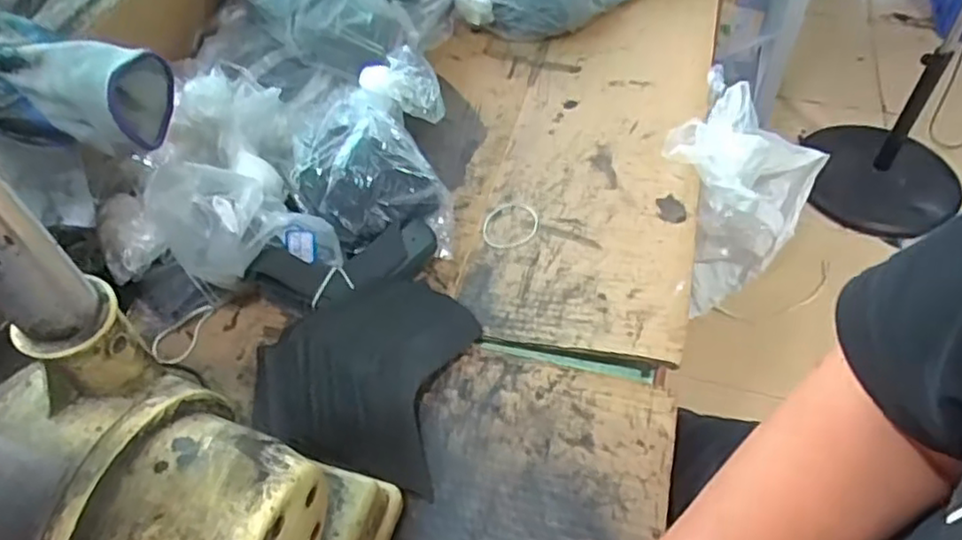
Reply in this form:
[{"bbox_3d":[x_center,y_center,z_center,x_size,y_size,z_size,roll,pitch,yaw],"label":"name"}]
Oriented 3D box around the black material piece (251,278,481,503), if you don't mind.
[{"bbox_3d":[-0.094,0.070,0.529,0.150,0.050,0.159,11,52,11],"label":"black material piece"}]

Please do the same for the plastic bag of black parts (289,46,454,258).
[{"bbox_3d":[-0.103,-0.113,0.647,0.141,0.096,0.201,-3,50,-1],"label":"plastic bag of black parts"}]

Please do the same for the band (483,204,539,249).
[{"bbox_3d":[0.028,-0.043,0.637,0.053,0.004,0.058,-3,51,3],"label":"band"}]

